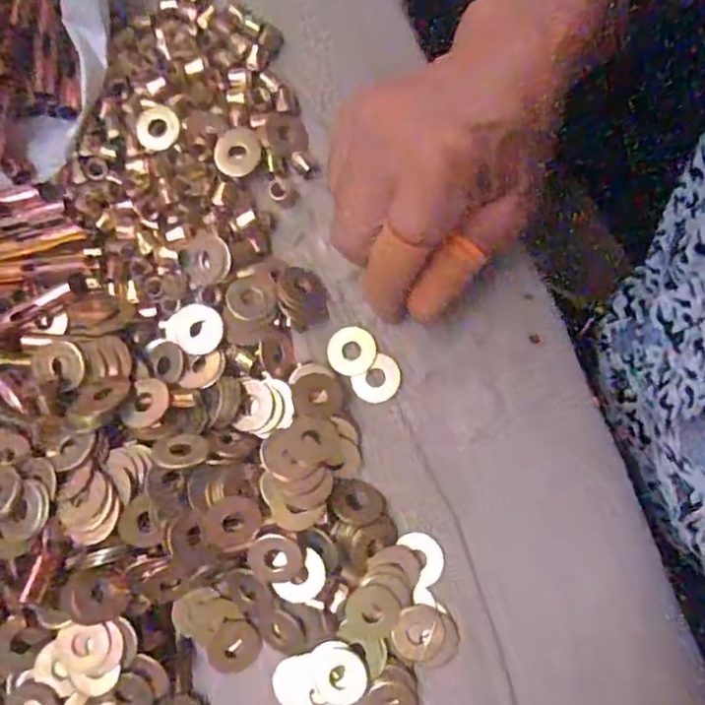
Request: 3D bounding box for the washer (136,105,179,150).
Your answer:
[{"bbox_3d":[-0.090,-0.104,0.286,0.020,0.004,0.020,0,80,0],"label":"washer"}]

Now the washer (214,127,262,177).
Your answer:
[{"bbox_3d":[-0.052,-0.090,0.282,0.021,0.004,0.021,-5,80,-1],"label":"washer"}]

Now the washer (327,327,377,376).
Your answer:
[{"bbox_3d":[0.000,-0.001,0.273,0.021,0.004,0.021,0,80,0],"label":"washer"}]

